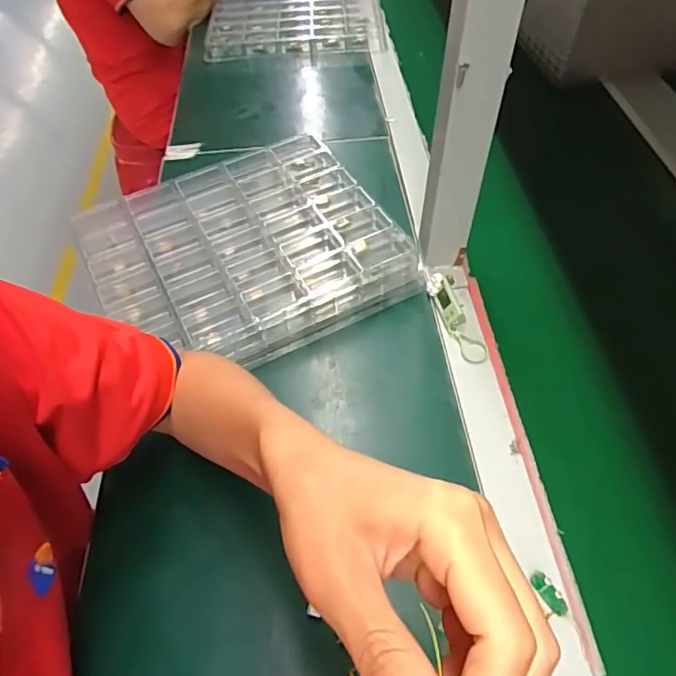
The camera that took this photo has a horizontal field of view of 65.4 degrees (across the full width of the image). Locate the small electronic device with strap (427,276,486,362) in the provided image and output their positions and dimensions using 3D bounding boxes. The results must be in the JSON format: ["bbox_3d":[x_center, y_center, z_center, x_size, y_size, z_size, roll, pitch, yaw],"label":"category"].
[{"bbox_3d":[0.115,-0.022,0.507,0.023,0.022,0.098,-16,54,-10],"label":"small electronic device with strap"}]

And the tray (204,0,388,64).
[{"bbox_3d":[-0.073,-0.570,0.934,0.297,0.026,0.268,-2,53,1],"label":"tray"}]

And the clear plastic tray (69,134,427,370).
[{"bbox_3d":[-0.095,-0.089,0.548,0.283,0.053,0.254,-28,57,-18],"label":"clear plastic tray"}]

